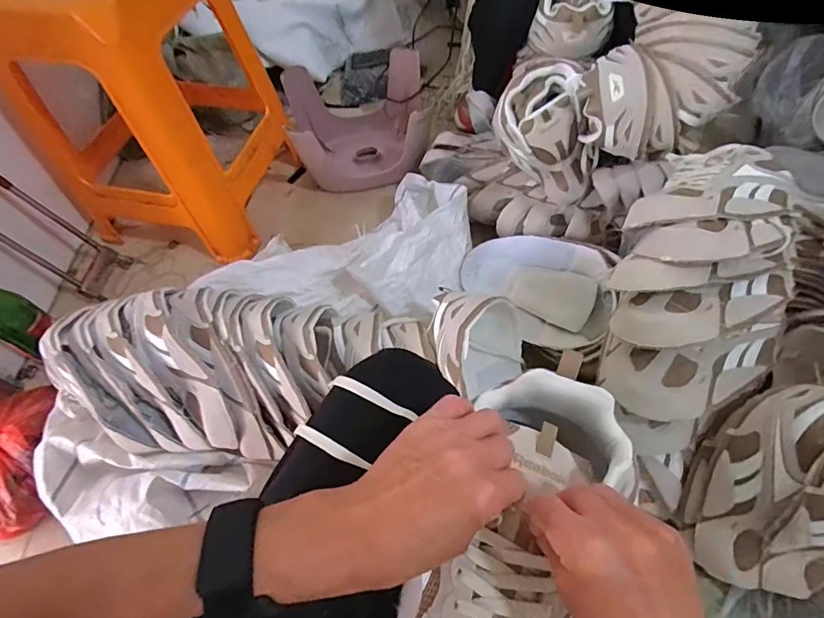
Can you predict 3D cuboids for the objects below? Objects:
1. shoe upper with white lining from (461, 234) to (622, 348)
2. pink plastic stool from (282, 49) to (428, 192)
[{"bbox_3d":[0.205,-0.042,0.760,0.244,0.088,0.148,31,66,22],"label":"shoe upper with white lining"},{"bbox_3d":[-0.115,-0.408,1.043,0.286,0.189,0.229,-8,58,0],"label":"pink plastic stool"}]

